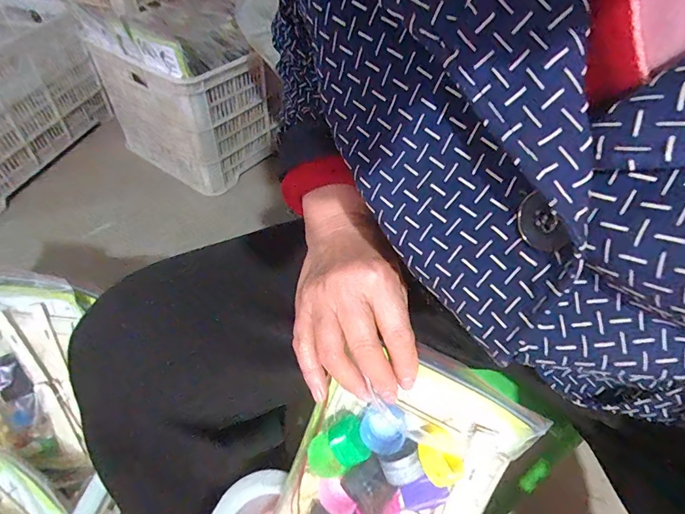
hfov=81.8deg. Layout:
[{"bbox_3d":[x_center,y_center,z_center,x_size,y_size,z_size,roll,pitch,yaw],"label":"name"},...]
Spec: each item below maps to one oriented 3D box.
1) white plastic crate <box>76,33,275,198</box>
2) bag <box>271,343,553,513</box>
[{"bbox_3d":[-0.408,-0.410,1.077,0.367,0.295,0.267,28,52,22],"label":"white plastic crate"},{"bbox_3d":[0.029,0.173,0.287,0.135,0.215,0.038,25,11,7],"label":"bag"}]

